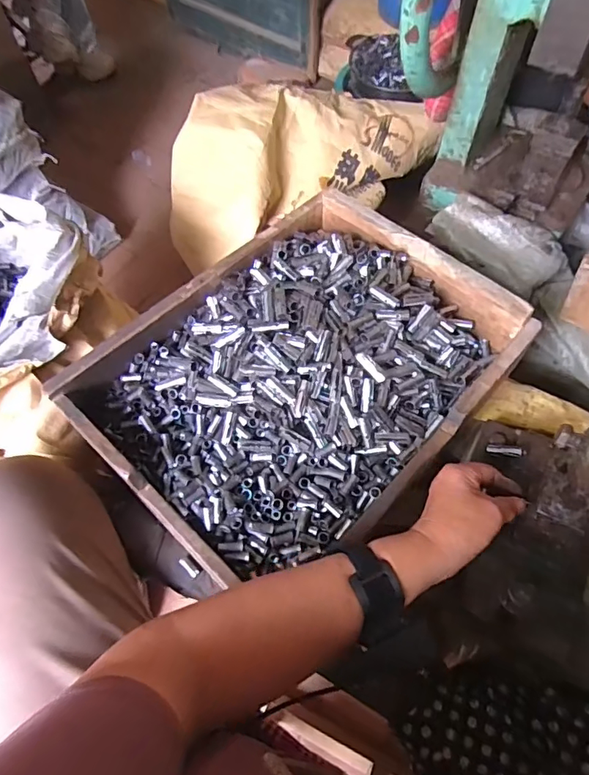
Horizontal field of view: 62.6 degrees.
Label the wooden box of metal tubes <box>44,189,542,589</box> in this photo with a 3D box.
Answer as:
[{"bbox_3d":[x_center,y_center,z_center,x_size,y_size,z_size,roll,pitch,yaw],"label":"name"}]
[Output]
[{"bbox_3d":[0.007,-0.018,0.572,0.447,0.087,0.360,-41,67,-19],"label":"wooden box of metal tubes"}]

